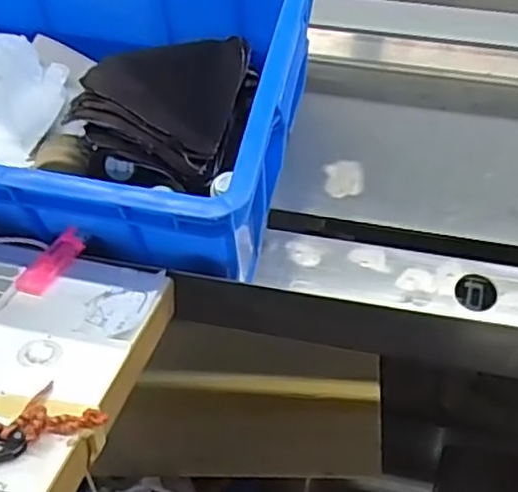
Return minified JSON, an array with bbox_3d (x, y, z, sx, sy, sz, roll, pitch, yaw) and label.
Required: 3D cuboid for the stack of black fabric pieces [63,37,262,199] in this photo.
[{"bbox_3d":[-0.079,-0.138,0.667,0.149,0.073,0.220,8,34,7],"label":"stack of black fabric pieces"}]

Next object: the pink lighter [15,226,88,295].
[{"bbox_3d":[-0.162,0.012,0.547,0.025,0.011,0.078,12,34,13],"label":"pink lighter"}]

